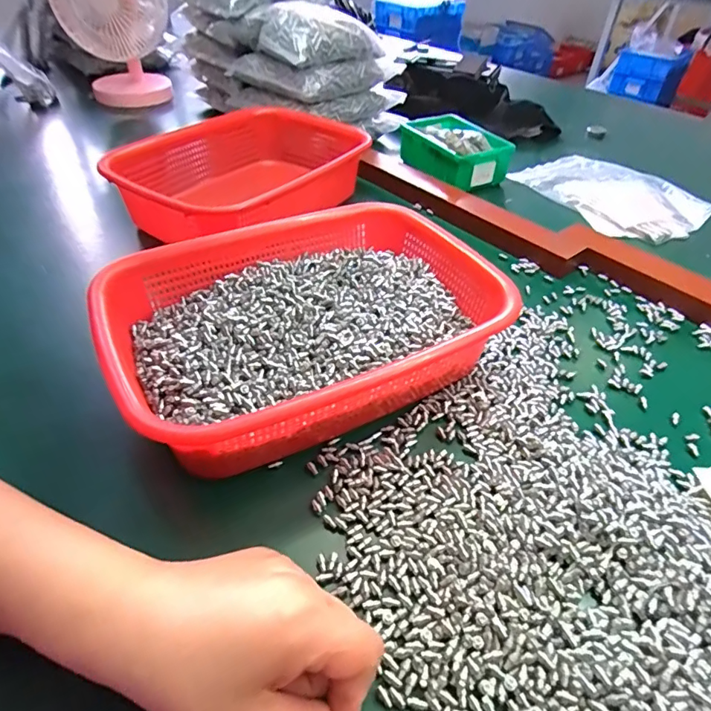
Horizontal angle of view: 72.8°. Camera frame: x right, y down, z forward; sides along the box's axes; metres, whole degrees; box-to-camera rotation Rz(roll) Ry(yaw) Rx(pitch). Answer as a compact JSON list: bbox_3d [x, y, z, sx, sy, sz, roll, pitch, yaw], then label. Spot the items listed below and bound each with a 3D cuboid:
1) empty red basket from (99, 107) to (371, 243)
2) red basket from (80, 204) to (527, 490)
[{"bbox_3d":[-0.121,-0.217,0.587,0.202,0.090,0.306,28,49,25],"label":"empty red basket"},{"bbox_3d":[-0.028,-0.029,0.382,0.294,0.071,0.208,-21,48,-22],"label":"red basket"}]

